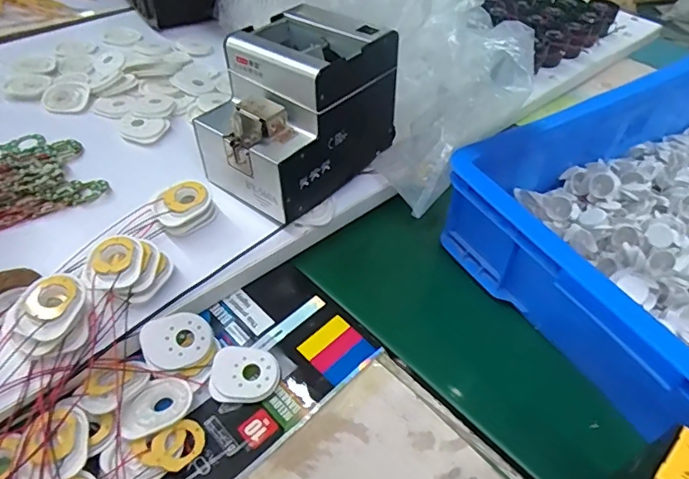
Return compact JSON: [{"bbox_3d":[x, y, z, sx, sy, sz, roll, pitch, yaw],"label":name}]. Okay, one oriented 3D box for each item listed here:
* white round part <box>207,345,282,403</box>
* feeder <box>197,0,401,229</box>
[{"bbox_3d":[-0.087,0.116,0.437,0.058,0.015,0.046,2,47,-1],"label":"white round part"},{"bbox_3d":[-0.050,-0.140,0.534,0.134,0.139,0.177,31,53,24],"label":"feeder"}]

